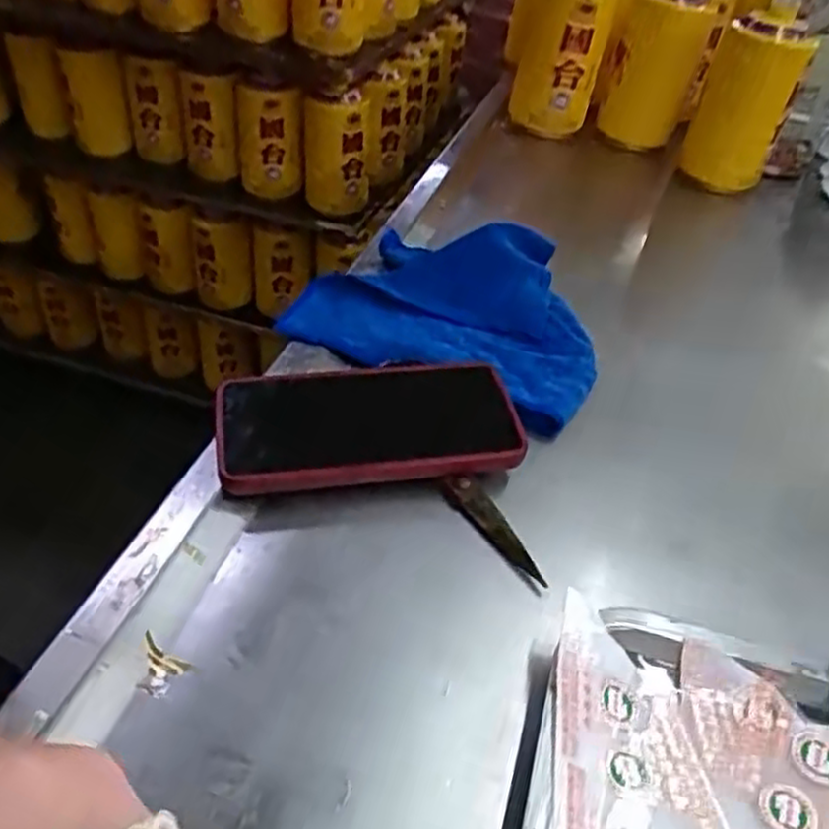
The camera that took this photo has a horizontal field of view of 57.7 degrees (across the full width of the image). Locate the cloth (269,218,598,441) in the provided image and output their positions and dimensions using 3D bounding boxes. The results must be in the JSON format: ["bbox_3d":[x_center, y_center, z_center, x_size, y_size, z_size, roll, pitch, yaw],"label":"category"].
[{"bbox_3d":[0.031,-0.081,0.535,0.202,0.041,0.175,17,41,12],"label":"cloth"}]

